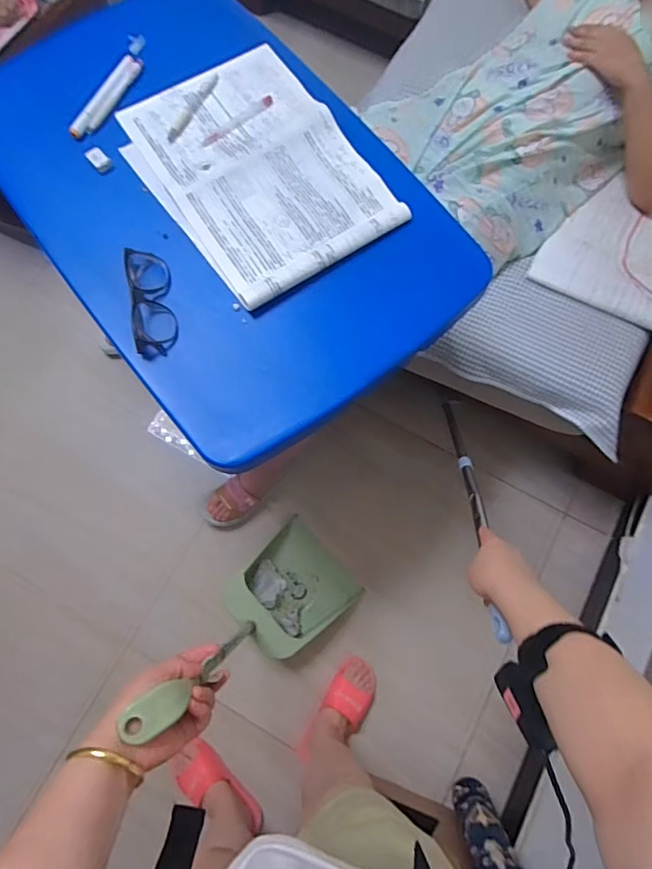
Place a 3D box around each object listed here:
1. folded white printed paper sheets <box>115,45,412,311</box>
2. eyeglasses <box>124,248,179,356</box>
[{"bbox_3d":[-0.098,-0.377,0.689,0.268,0.019,0.377,-35,76,-8],"label":"folded white printed paper sheets"},{"bbox_3d":[-0.223,-0.173,0.631,0.048,0.024,0.141,-11,74,-2],"label":"eyeglasses"}]

